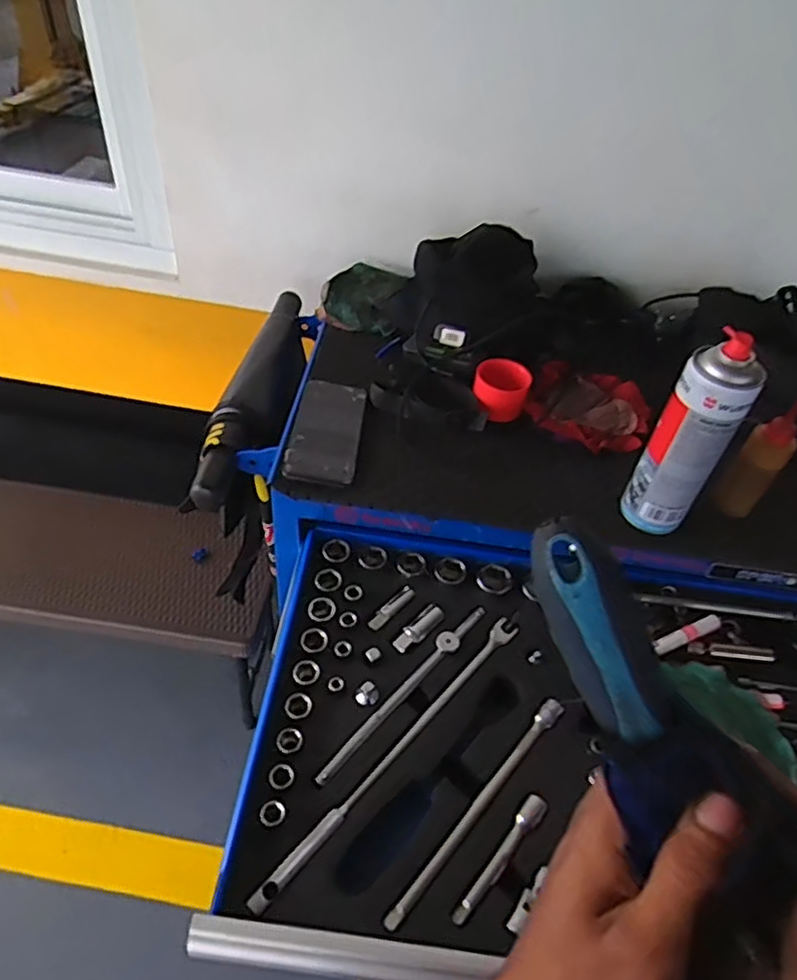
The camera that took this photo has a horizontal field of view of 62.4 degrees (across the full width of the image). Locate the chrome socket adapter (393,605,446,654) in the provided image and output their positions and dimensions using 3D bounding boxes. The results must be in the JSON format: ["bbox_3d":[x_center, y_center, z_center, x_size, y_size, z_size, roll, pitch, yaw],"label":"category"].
[{"bbox_3d":[0.021,0.141,0.679,0.022,0.013,0.062,36,53,24],"label":"chrome socket adapter"}]

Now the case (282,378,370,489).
[{"bbox_3d":[-0.080,-0.069,0.756,0.076,0.019,0.168,7,47,-1],"label":"case"}]

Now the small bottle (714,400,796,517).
[{"bbox_3d":[0.380,-0.032,0.689,0.044,0.156,0.032,30,52,24],"label":"small bottle"}]

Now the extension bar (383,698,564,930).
[{"bbox_3d":[0.071,0.270,0.569,0.016,0.016,0.237,36,53,24],"label":"extension bar"}]

